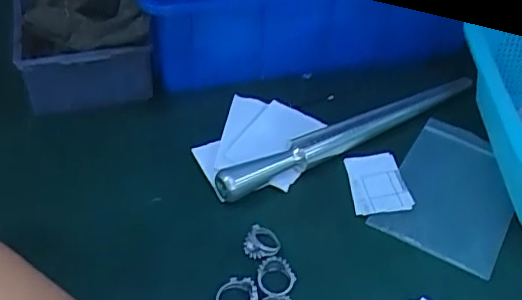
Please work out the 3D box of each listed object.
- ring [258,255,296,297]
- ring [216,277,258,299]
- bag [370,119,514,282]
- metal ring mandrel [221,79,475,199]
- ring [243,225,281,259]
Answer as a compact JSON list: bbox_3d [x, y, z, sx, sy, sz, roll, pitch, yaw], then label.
[{"bbox_3d":[0.009,0.074,0.330,0.021,0.010,0.020,0,44,0],"label":"ring"},{"bbox_3d":[-0.013,0.082,0.317,0.020,0.008,0.023,30,51,28],"label":"ring"},{"bbox_3d":[0.133,0.027,0.388,0.077,0.004,0.121,24,48,22],"label":"bag"},{"bbox_3d":[0.067,-0.012,0.413,0.219,0.022,0.017,-23,48,-23],"label":"metal ring mandrel"},{"bbox_3d":[0.001,0.057,0.345,0.020,0.014,0.020,0,44,0],"label":"ring"}]

